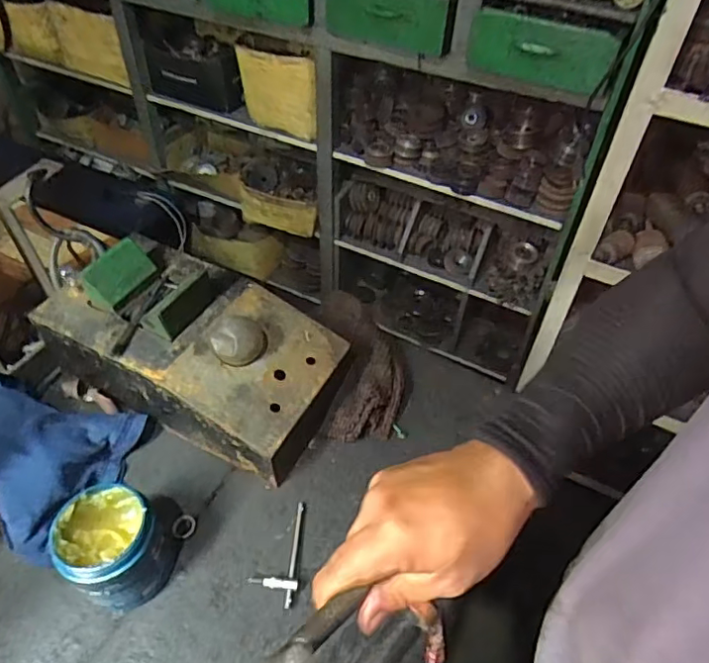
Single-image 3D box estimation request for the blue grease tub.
[{"bbox_3d":[-0.234,0.212,0.556,0.095,0.094,0.092,2,49,-2],"label":"blue grease tub"}]

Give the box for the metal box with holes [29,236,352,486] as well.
[{"bbox_3d":[-0.195,0.010,0.695,0.339,0.139,0.182,22,51,17],"label":"metal box with holes"}]

